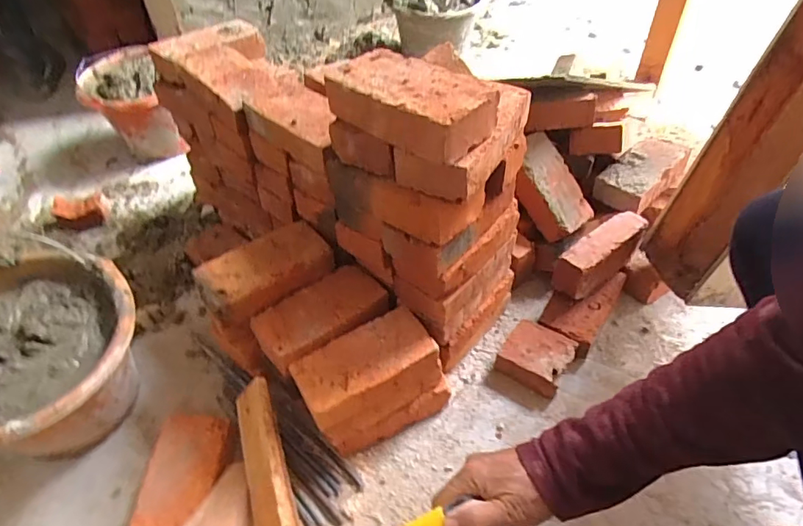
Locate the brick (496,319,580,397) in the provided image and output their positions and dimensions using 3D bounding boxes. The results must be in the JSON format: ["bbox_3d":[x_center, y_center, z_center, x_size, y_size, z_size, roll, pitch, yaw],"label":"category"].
[{"bbox_3d":[0.184,0.129,0.682,0.085,0.043,0.081,28,54,23],"label":"brick"}]

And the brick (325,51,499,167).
[{"bbox_3d":[0.005,-0.155,0.473,0.158,0.045,0.078,31,54,28],"label":"brick"}]

